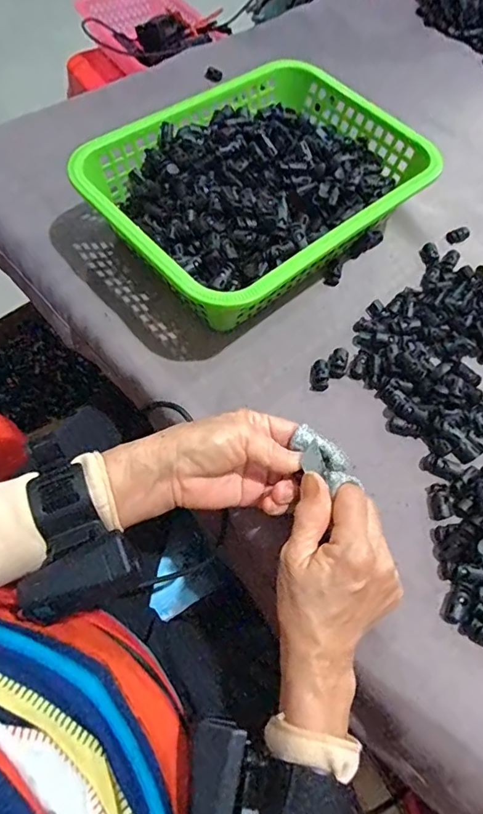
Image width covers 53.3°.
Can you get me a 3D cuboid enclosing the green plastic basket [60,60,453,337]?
[{"bbox_3d":[0.021,-0.209,0.468,0.315,0.083,0.224,-39,73,-21],"label":"green plastic basket"}]

